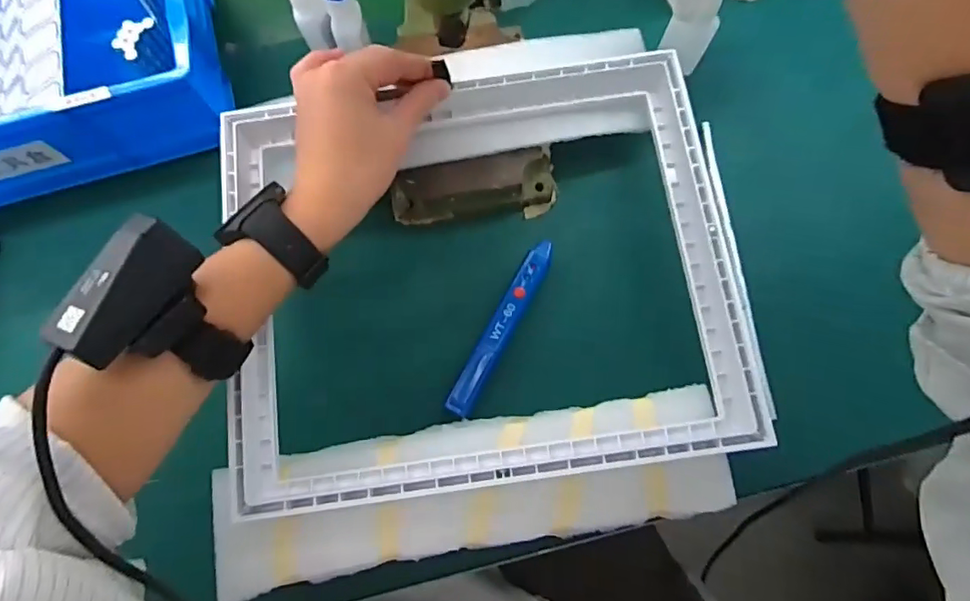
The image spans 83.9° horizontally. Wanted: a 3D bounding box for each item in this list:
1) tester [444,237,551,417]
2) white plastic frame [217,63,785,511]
[{"bbox_3d":[0.013,0.020,0.397,0.020,0.020,0.139,27,79,7],"label":"tester"},{"bbox_3d":[-0.006,-0.017,0.361,0.323,0.035,0.276,-8,77,-1],"label":"white plastic frame"}]

